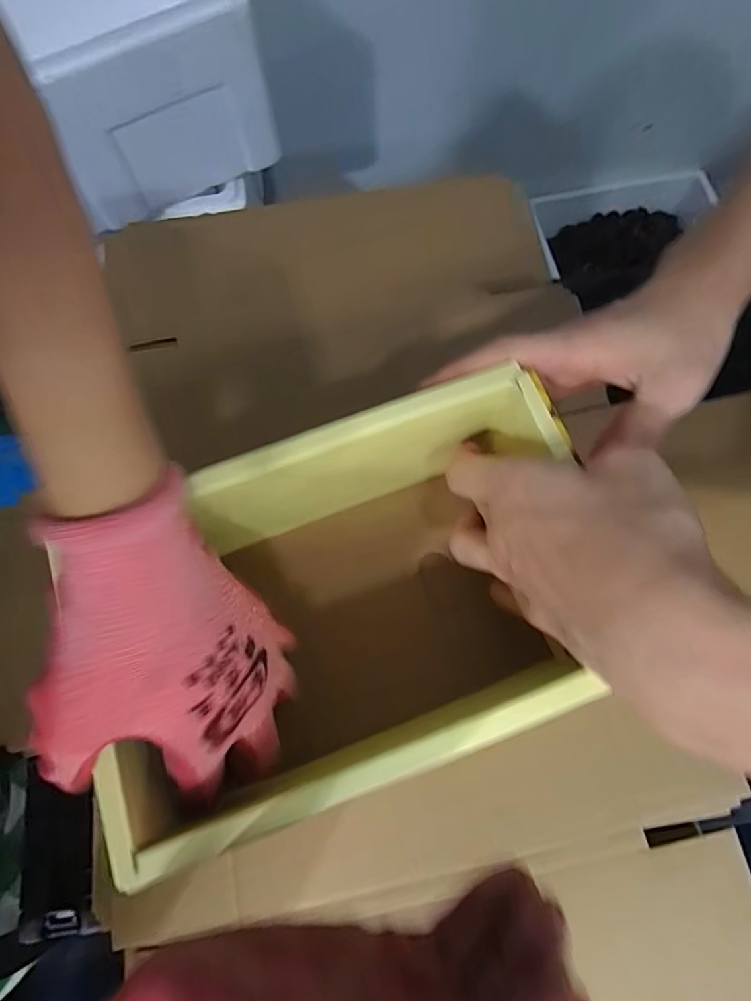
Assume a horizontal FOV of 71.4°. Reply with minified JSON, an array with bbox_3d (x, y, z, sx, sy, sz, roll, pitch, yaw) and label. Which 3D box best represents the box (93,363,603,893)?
[{"bbox_3d":[-0.009,0.053,0.269,0.217,0.121,0.144,-19,73,-5],"label":"box"}]

